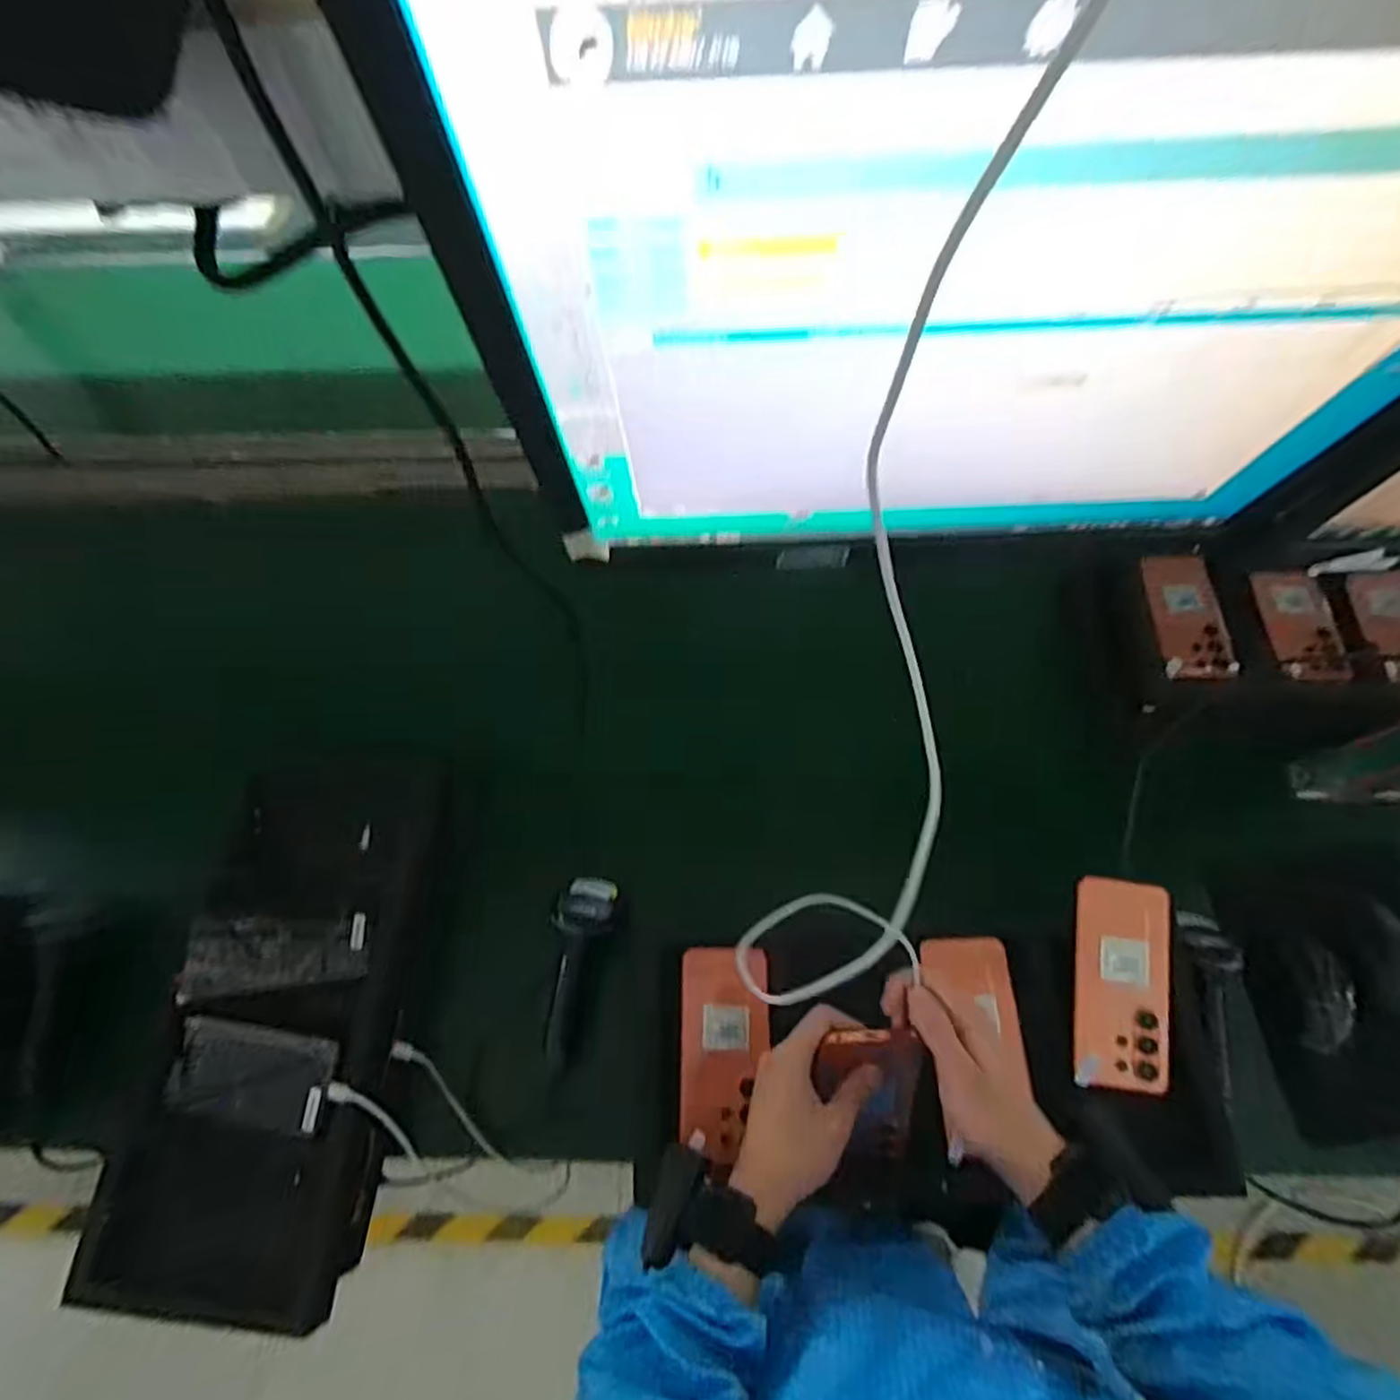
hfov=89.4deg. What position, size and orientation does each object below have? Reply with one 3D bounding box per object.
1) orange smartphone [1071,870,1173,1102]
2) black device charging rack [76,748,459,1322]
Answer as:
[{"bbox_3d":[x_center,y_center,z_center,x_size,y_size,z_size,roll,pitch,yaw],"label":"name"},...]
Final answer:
[{"bbox_3d":[0.375,0.250,0.623,0.081,0.013,0.173,6,79,5],"label":"orange smartphone"},{"bbox_3d":[-0.413,0.299,0.696,0.254,0.071,0.500,5,67,4],"label":"black device charging rack"}]

